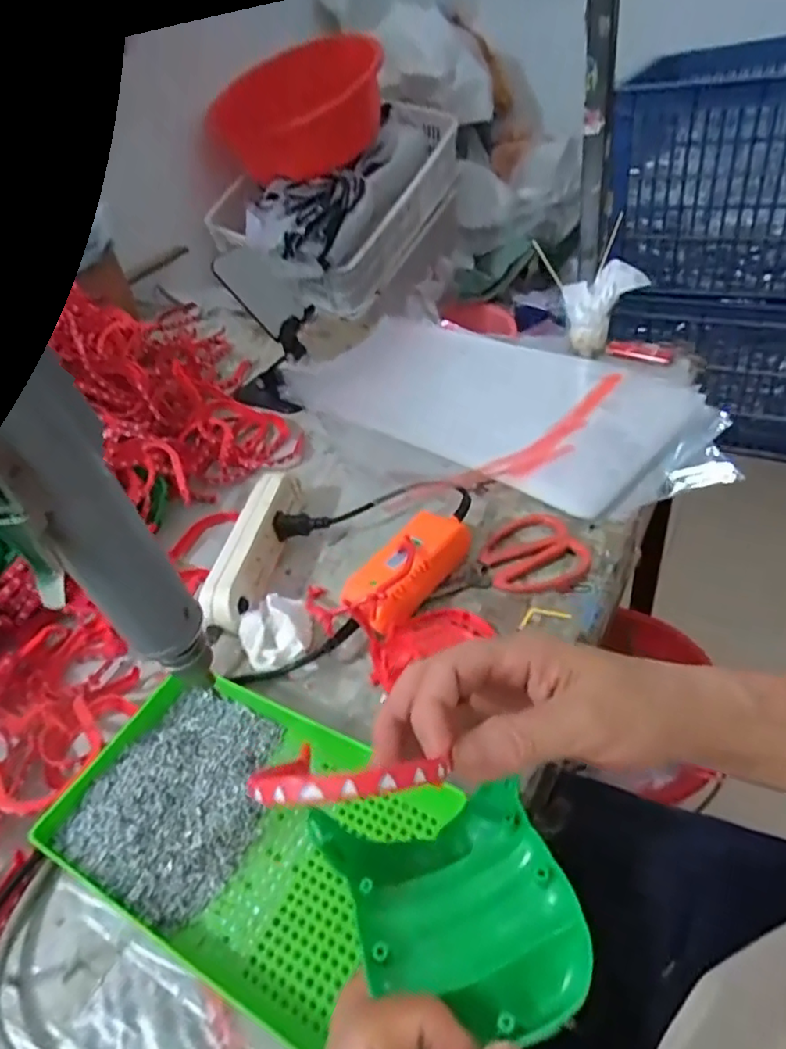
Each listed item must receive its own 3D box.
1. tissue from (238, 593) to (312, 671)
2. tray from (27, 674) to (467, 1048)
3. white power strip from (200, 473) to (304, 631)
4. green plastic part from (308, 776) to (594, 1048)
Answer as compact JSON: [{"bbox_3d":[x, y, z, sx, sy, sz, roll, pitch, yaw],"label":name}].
[{"bbox_3d":[-0.095,0.087,0.506,0.058,0.029,0.069,-22,43,-11],"label":"tissue"},{"bbox_3d":[-0.096,0.192,0.393,0.231,0.035,0.145,15,48,27],"label":"tray"},{"bbox_3d":[-0.129,0.022,0.576,0.039,0.052,0.192,0,42,10],"label":"white power strip"},{"bbox_3d":[0.023,0.154,0.246,0.087,0.049,0.092,-15,42,-9],"label":"green plastic part"}]

